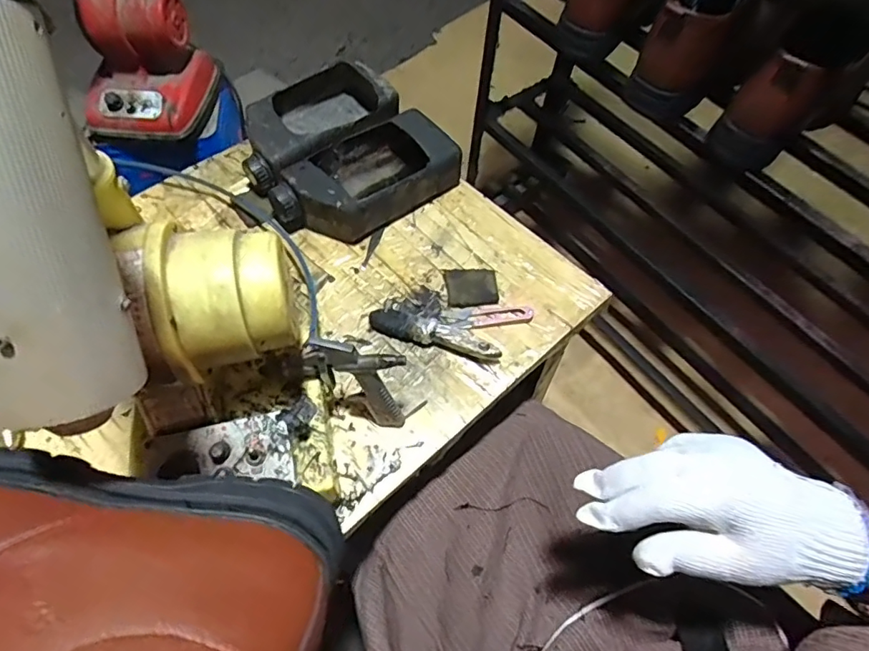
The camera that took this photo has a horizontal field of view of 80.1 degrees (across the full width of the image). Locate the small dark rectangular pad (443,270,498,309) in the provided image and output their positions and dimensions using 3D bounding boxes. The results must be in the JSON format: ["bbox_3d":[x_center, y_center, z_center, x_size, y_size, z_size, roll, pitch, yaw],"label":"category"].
[{"bbox_3d":[0.043,-0.045,0.607,0.060,0.013,0.050,-1,60,-3],"label":"small dark rectangular pad"}]

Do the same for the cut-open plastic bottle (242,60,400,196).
[{"bbox_3d":[-0.166,-0.268,0.691,0.125,0.062,0.221,38,65,17],"label":"cut-open plastic bottle"}]

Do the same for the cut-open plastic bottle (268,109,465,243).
[{"bbox_3d":[-0.086,-0.184,0.650,0.226,0.063,0.122,-34,67,-20],"label":"cut-open plastic bottle"}]

